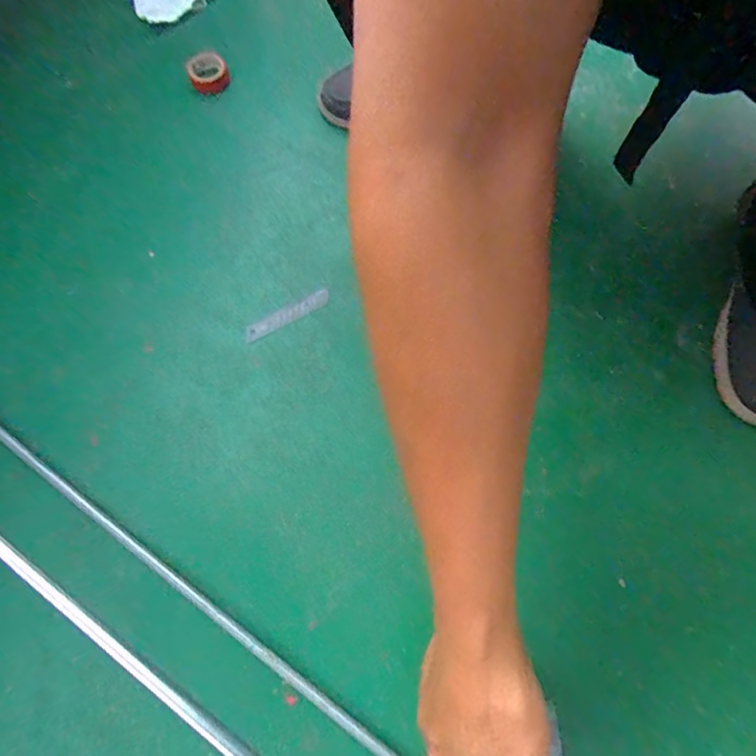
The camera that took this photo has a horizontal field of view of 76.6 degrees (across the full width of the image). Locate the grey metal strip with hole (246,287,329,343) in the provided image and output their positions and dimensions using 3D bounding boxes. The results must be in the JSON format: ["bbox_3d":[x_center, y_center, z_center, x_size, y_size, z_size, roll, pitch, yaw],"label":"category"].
[{"bbox_3d":[-0.095,-0.067,0.504,0.096,0.009,0.017,-29,73,-9],"label":"grey metal strip with hole"}]

